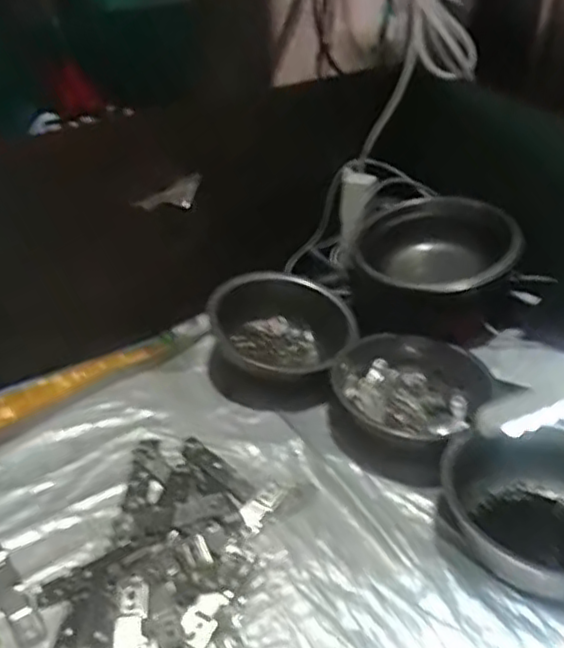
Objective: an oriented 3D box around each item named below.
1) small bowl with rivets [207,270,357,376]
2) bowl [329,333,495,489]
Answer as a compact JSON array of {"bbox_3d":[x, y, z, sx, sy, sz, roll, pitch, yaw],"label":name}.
[{"bbox_3d":[0.001,0.001,0.700,0.142,0.076,0.134,1,37,-1],"label":"small bowl with rivets"},{"bbox_3d":[0.120,0.066,0.641,0.141,0.050,0.156,19,41,21],"label":"bowl"}]

